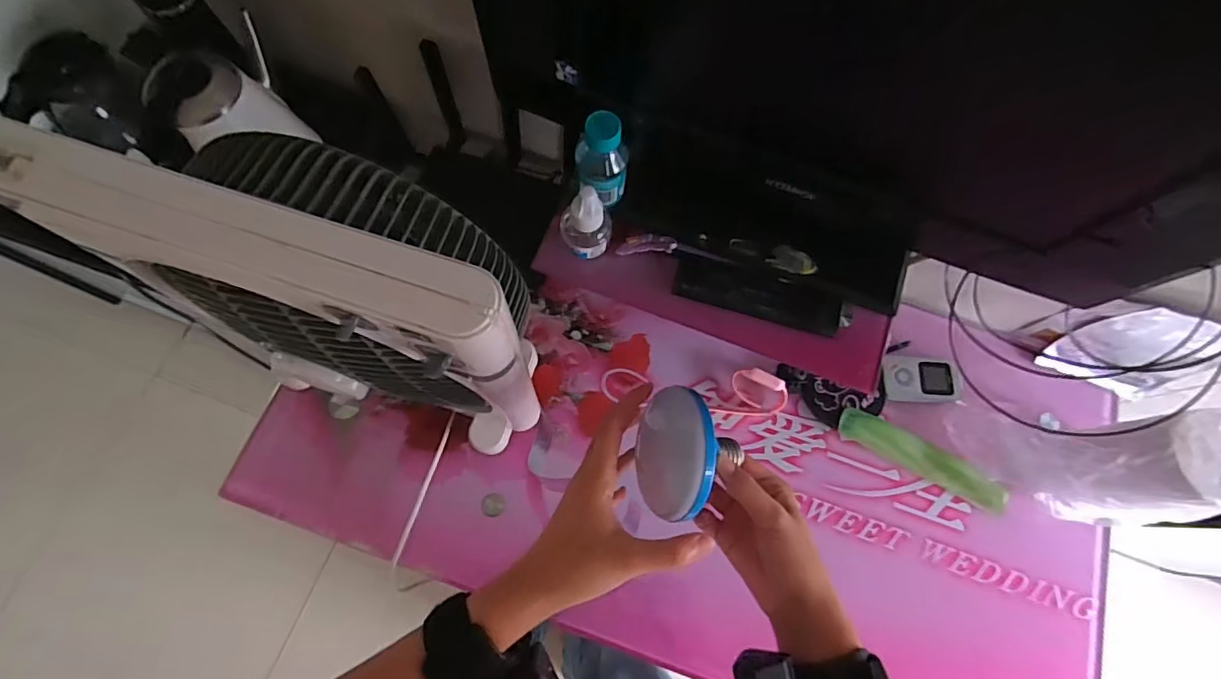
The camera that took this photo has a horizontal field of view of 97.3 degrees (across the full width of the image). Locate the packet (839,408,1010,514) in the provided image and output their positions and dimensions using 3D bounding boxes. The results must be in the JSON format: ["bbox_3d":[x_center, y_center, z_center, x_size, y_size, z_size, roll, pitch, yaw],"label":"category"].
[{"bbox_3d":[0.377,0.143,0.643,0.214,0.029,0.038,25,78,7],"label":"packet"}]

